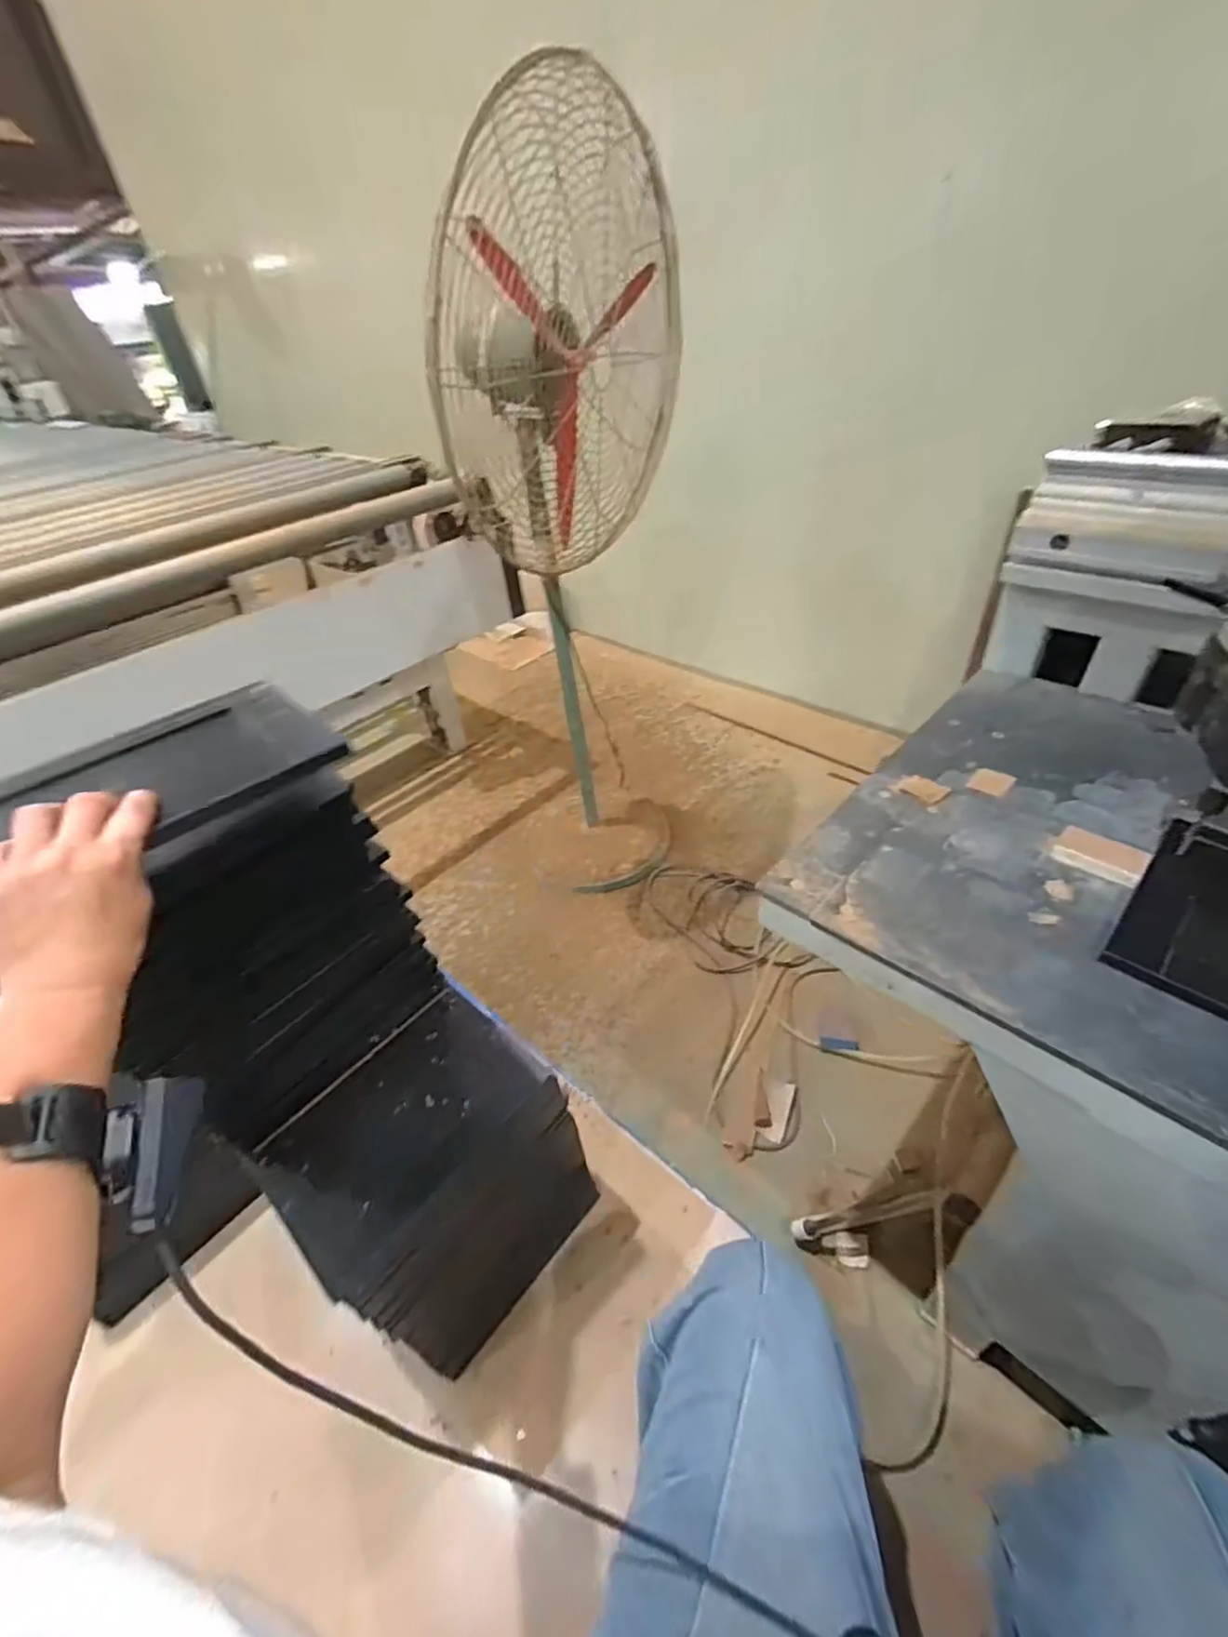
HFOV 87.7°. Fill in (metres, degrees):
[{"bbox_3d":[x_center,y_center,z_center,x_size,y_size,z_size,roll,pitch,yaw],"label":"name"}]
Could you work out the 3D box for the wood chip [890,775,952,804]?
[{"bbox_3d":[0.338,-0.033,0.704,0.053,0.013,0.032,24,49,31],"label":"wood chip"}]

